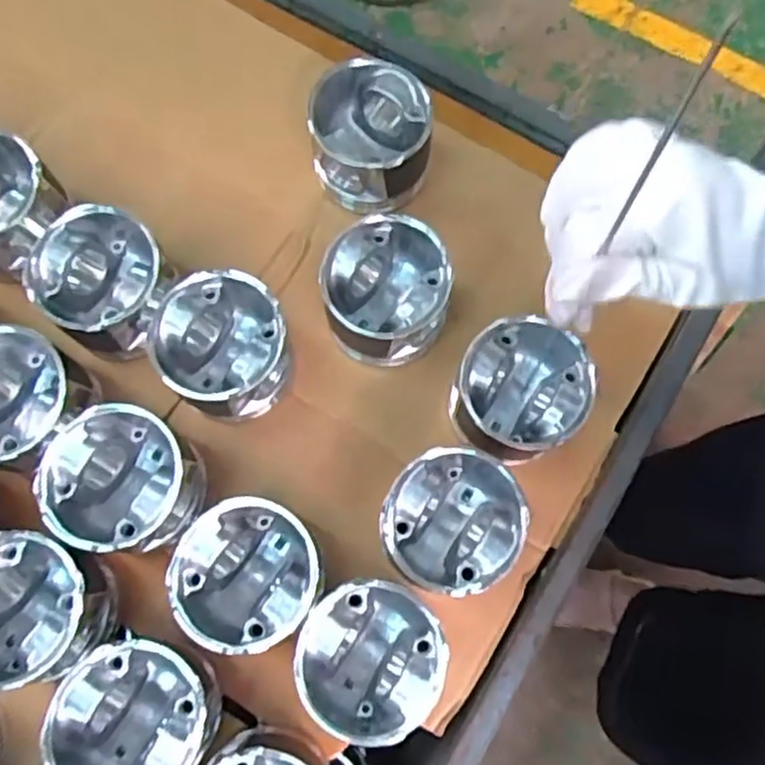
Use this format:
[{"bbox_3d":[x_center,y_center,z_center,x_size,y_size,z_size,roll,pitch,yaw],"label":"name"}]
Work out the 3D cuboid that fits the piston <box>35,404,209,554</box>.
[{"bbox_3d":[-0.179,0.071,0.501,0.092,0.079,0.092,4,75,1],"label":"piston"}]

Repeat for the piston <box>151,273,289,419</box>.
[{"bbox_3d":[-0.115,-0.023,0.530,0.094,0.086,0.092,0,75,0],"label":"piston"}]

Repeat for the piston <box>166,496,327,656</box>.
[{"bbox_3d":[-0.088,0.132,0.490,0.096,0.082,0.096,0,75,0],"label":"piston"}]

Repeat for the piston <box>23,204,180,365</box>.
[{"bbox_3d":[-0.204,-0.071,0.540,0.095,0.082,0.092,-43,79,-10],"label":"piston"}]

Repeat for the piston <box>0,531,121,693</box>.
[{"bbox_3d":[-0.233,0.151,0.478,0.098,0.085,0.089,8,75,2],"label":"piston"}]

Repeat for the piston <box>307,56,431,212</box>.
[{"bbox_3d":[-0.009,-0.191,0.567,0.090,0.080,0.089,0,75,0],"label":"piston"}]

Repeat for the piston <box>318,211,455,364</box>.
[{"bbox_3d":[0.004,-0.068,0.544,0.091,0.079,0.104,27,77,7],"label":"piston"}]

